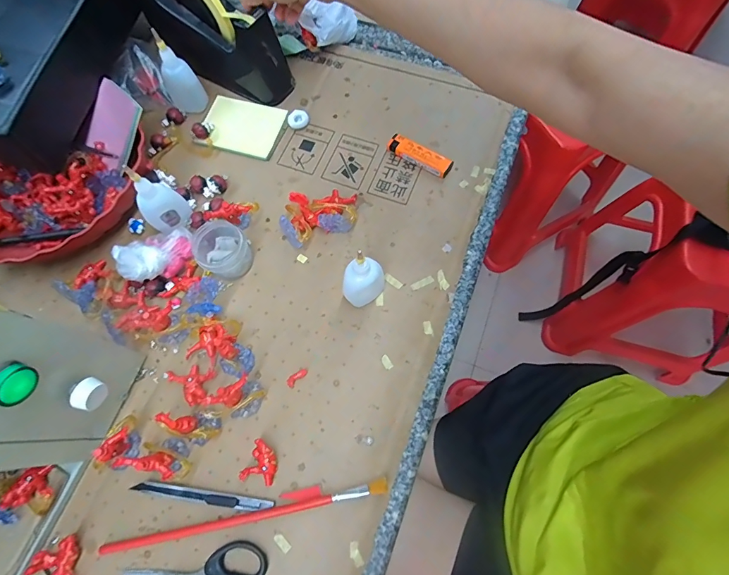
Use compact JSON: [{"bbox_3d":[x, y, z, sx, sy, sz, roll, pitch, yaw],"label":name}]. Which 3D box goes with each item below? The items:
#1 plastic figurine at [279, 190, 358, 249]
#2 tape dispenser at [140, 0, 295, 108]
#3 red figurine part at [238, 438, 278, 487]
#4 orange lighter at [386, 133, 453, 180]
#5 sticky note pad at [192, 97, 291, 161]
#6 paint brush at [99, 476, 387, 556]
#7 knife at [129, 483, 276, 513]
[{"bbox_3d":[-0.050,-0.080,0.441,0.081,0.029,0.067,-1,71,2],"label":"plastic figurine"},{"bbox_3d":[-0.181,-0.313,0.477,0.180,0.114,0.049,30,75,11],"label":"tape dispenser"},{"bbox_3d":[-0.094,0.161,0.363,0.029,0.015,0.036,16,73,7],"label":"red figurine part"},{"bbox_3d":[0.066,-0.156,0.466,0.079,0.013,0.022,33,75,12],"label":"orange lighter"},{"bbox_3d":[-0.154,-0.205,0.500,0.103,0.007,0.080,15,72,7],"label":"sticky note pad"},{"bbox_3d":[-0.107,0.205,0.348,0.259,0.015,0.010,-13,71,-2],"label":"paint brush"},{"bbox_3d":[-0.148,0.190,0.358,0.131,0.006,0.010,7,72,4],"label":"knife"}]

